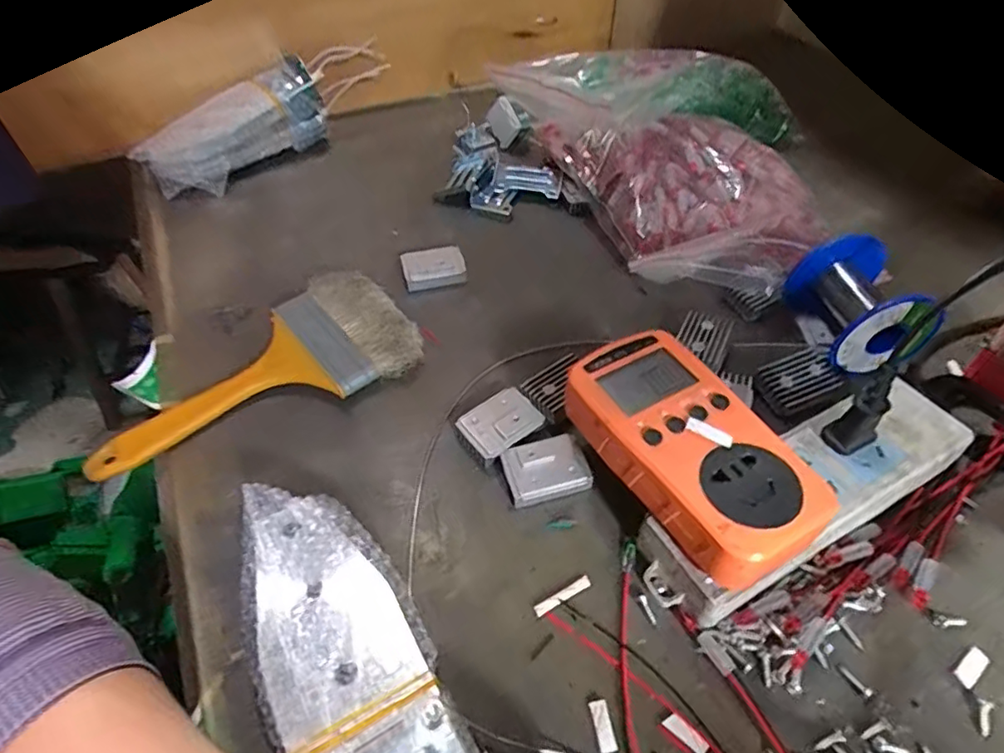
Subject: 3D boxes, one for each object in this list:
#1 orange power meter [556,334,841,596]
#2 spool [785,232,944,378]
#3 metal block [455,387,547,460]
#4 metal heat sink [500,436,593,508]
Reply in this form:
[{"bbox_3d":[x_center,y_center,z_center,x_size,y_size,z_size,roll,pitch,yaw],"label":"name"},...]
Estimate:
[{"bbox_3d":[0.090,0.031,0.278,0.069,0.028,0.126,-26,54,-19],"label":"orange power meter"},{"bbox_3d":[0.233,-0.044,0.379,0.071,0.054,0.080,-8,50,-5],"label":"spool"},{"bbox_3d":[-0.001,0.029,0.345,0.043,0.014,0.032,-30,55,-22],"label":"metal block"},{"bbox_3d":[0.024,0.053,0.326,0.044,0.015,0.034,-13,50,-9],"label":"metal heat sink"}]

